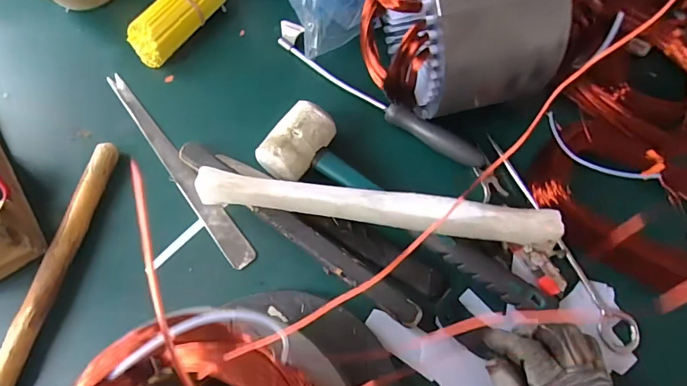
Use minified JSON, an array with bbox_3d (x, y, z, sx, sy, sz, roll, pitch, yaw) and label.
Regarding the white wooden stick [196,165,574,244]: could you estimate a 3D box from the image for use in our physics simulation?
[{"bbox_3d":[0.022,0.009,0.354,0.294,0.025,0.027,8,70,4],"label":"white wooden stick"}]

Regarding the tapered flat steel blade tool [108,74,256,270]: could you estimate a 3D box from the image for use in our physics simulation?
[{"bbox_3d":[-0.165,-0.030,0.427,0.024,0.006,0.254,-36,73,-12],"label":"tapered flat steel blade tool"}]

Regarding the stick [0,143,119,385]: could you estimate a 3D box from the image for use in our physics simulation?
[{"bbox_3d":[-0.253,0.069,0.376,0.021,0.021,0.246,11,70,5],"label":"stick"}]

